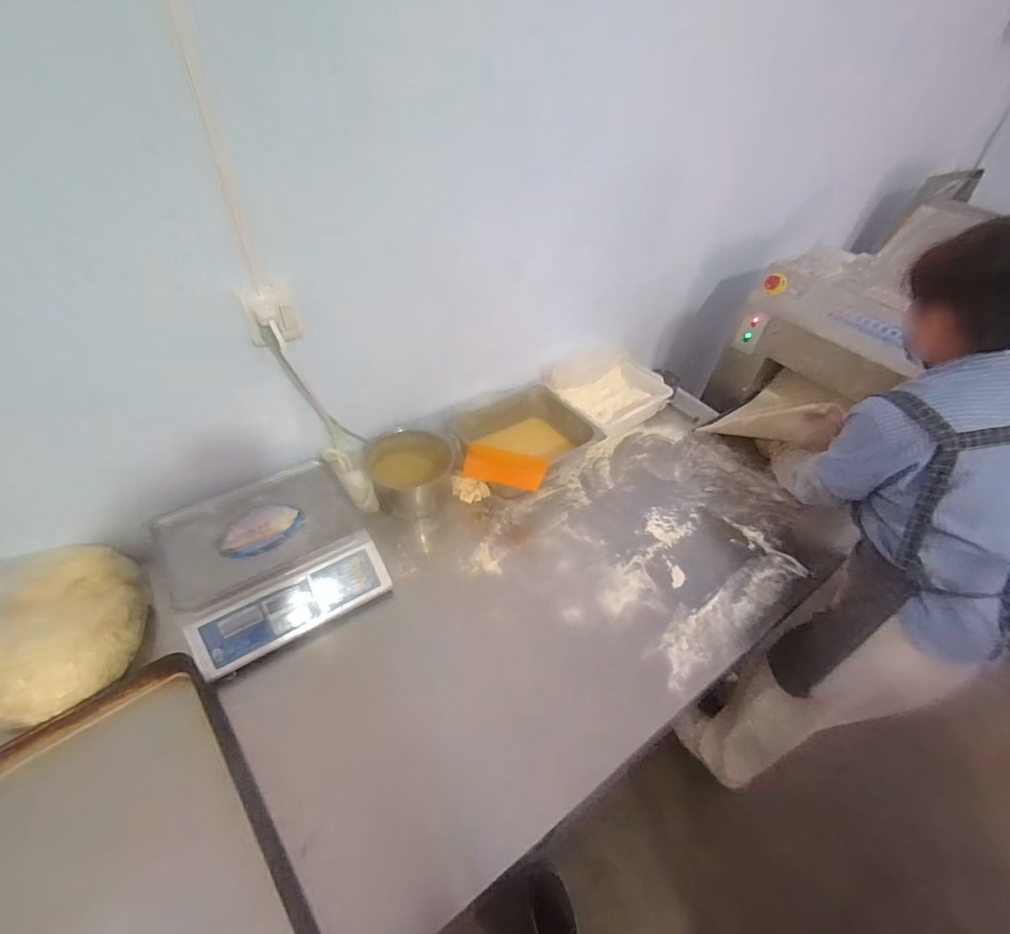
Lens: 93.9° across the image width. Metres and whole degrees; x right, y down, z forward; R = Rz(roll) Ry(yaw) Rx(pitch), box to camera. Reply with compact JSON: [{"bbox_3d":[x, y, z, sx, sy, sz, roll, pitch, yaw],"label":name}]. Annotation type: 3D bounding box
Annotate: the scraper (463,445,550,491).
[{"bbox_3d":[0.002,0.003,1.057,0.180,0.074,0.011,12,1,-1],"label":"scraper"}]

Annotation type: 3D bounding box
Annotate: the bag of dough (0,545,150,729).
[{"bbox_3d":[-0.668,0.226,0.661,0.111,0.266,0.279,27,48,21],"label":"bag of dough"}]

